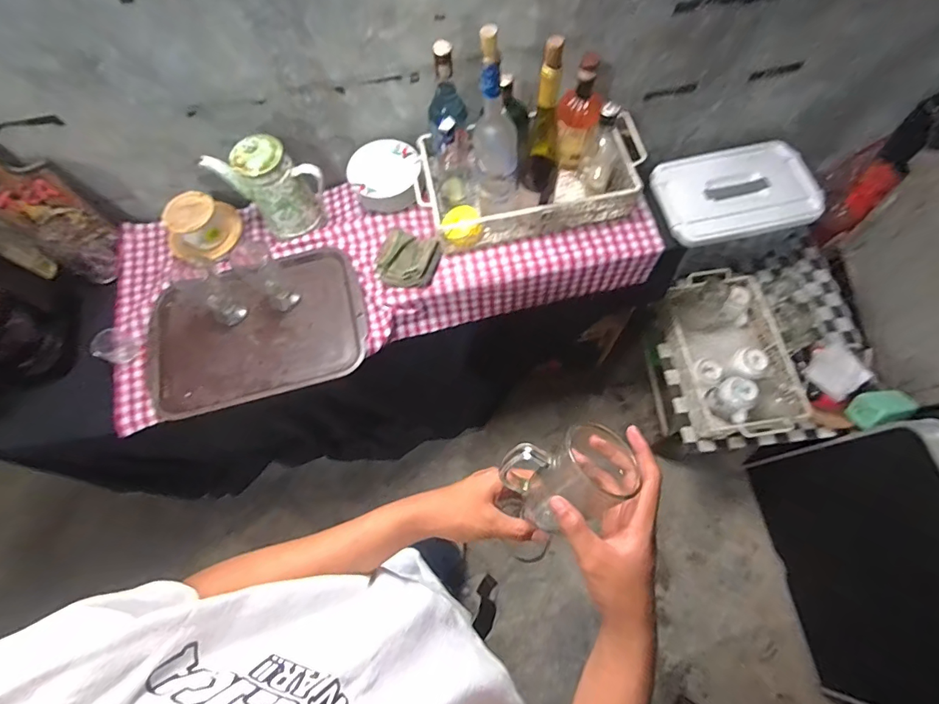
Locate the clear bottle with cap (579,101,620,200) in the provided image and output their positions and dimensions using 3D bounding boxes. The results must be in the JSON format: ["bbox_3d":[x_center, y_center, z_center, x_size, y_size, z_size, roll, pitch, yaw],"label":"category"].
[{"bbox_3d":[0.264,-0.409,0.860,0.062,0.160,0.073,10,69,6],"label":"clear bottle with cap"}]

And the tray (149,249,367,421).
[{"bbox_3d":[-0.434,-0.046,0.894,0.426,0.044,0.293,-16,69,-1],"label":"tray"}]

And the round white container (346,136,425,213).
[{"bbox_3d":[-0.181,-0.383,0.949,0.150,0.066,0.152,-1,68,2],"label":"round white container"}]

